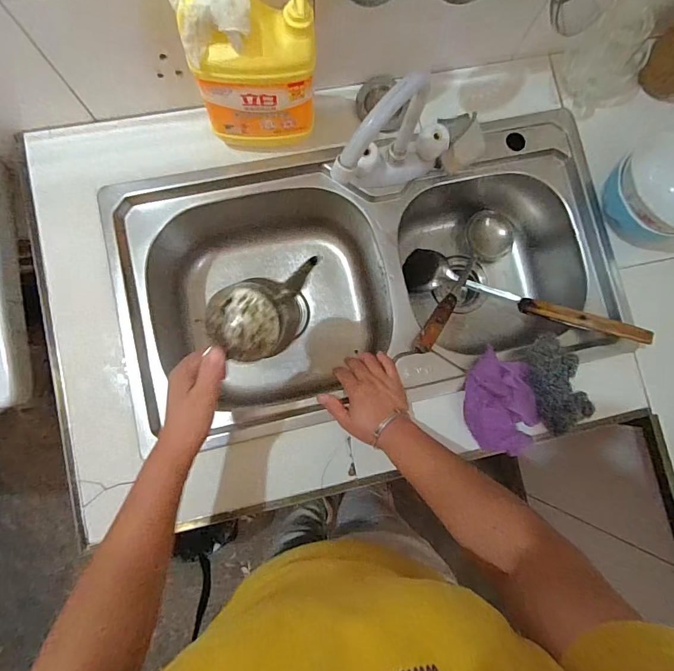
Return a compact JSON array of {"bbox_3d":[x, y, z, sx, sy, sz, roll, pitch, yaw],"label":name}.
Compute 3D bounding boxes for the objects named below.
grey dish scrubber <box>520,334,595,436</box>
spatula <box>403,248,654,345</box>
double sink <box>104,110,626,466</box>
[{"bbox_3d":[0.316,0.069,0.606,0.075,0.020,0.135,-15,85,-4],"label":"grey dish scrubber"},{"bbox_3d":[0.281,-0.071,0.695,0.397,0.063,0.078,25,82,35],"label":"spatula"},{"bbox_3d":[0.042,-0.103,0.719,0.732,0.190,0.394,-6,84,-4],"label":"double sink"}]

